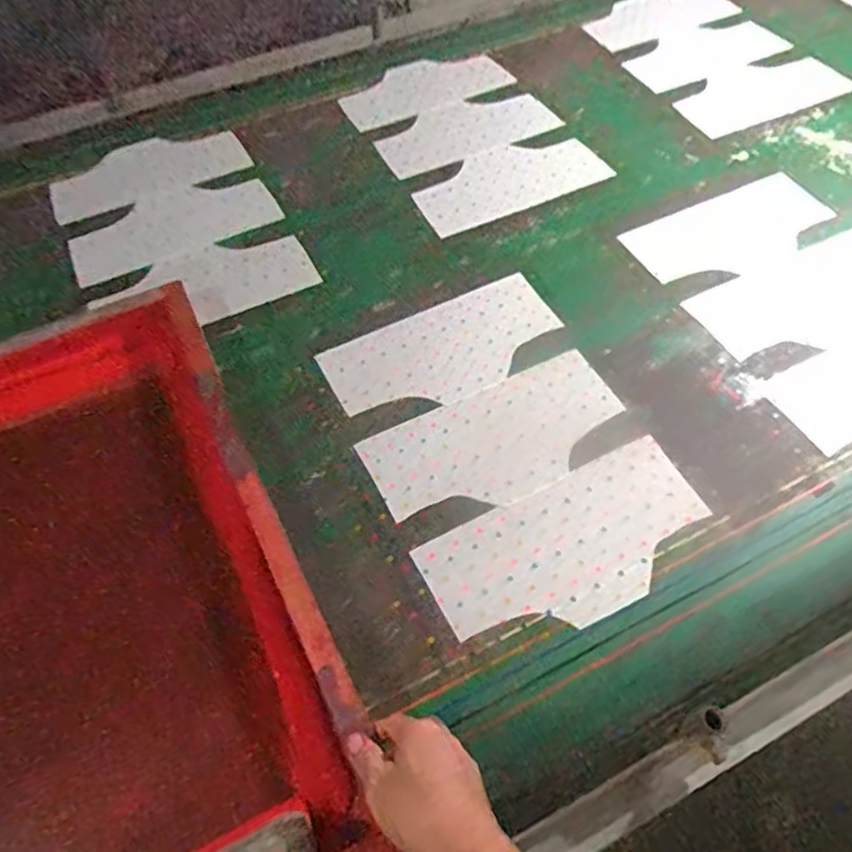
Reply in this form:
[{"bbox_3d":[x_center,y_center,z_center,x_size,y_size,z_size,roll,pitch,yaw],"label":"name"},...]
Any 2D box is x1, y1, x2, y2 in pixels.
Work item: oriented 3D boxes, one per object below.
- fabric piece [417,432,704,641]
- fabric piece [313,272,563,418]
[{"bbox_3d":[0.154,0.125,0.696,0.302,0.004,0.149,-24,58,-14],"label":"fabric piece"},{"bbox_3d":[0.026,-0.099,0.847,0.301,0.005,0.146,-24,58,-14],"label":"fabric piece"}]

